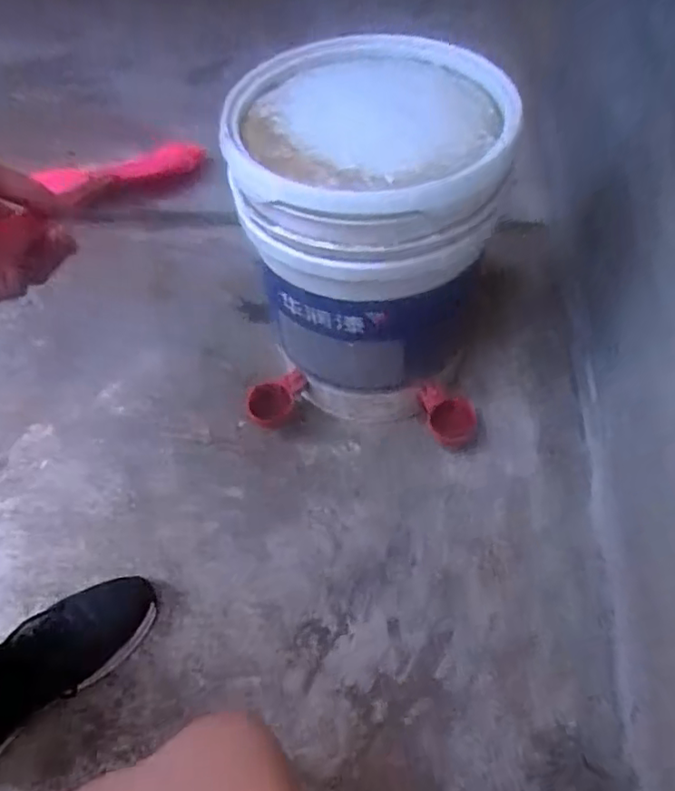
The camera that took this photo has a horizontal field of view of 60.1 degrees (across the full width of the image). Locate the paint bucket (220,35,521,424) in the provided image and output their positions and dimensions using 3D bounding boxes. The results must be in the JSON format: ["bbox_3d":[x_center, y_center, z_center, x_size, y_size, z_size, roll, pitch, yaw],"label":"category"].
[{"bbox_3d":[0.035,-0.167,0.711,0.273,0.370,0.263,-2,53,2],"label":"paint bucket"}]

